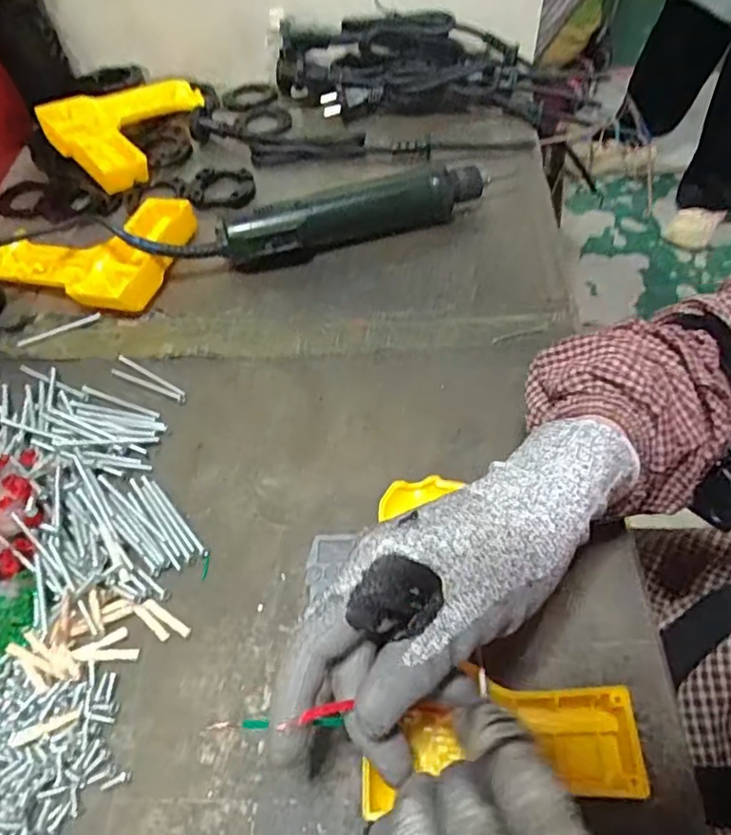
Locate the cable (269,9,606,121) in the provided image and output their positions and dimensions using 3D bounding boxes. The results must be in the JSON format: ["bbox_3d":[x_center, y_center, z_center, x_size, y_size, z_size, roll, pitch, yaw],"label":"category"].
[{"bbox_3d":[0.063,-0.355,0.618,0.308,0.067,0.090,4,55,5],"label":"cable"}]

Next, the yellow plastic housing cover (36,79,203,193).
[{"bbox_3d":[-0.222,-0.293,0.602,0.118,0.037,0.152,37,64,24],"label":"yellow plastic housing cover"}]

